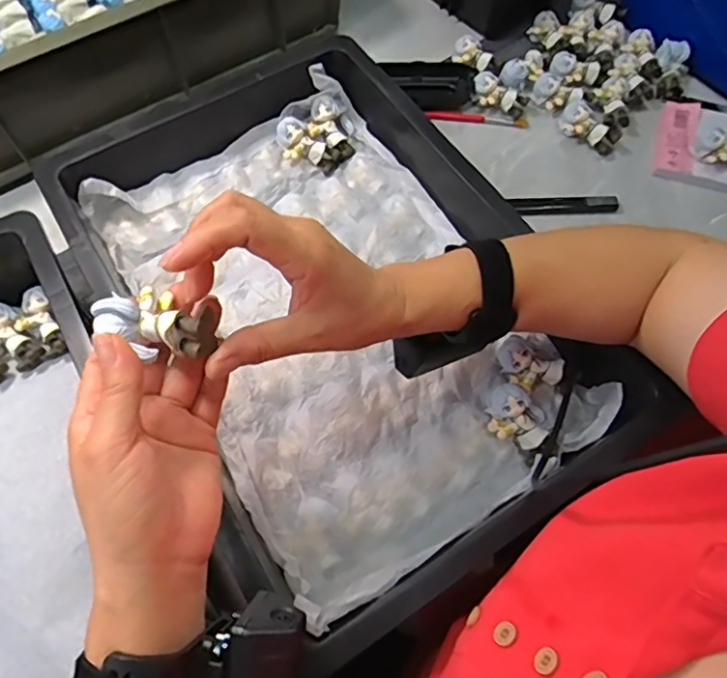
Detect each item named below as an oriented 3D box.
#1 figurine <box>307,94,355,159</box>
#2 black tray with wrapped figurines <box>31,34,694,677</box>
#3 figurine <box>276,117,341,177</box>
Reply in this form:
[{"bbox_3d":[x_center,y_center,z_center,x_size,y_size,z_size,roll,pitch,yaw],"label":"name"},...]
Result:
[{"bbox_3d":[-0.032,-0.206,0.551,0.034,0.019,0.062,-33,95,-12],"label":"figurine"},{"bbox_3d":[-0.031,-0.034,0.453,0.313,0.077,0.444,-30,69,-13],"label":"black tray with wrapped figurines"},{"bbox_3d":[-0.055,-0.186,0.545,0.065,0.019,0.035,31,70,-13],"label":"figurine"}]

